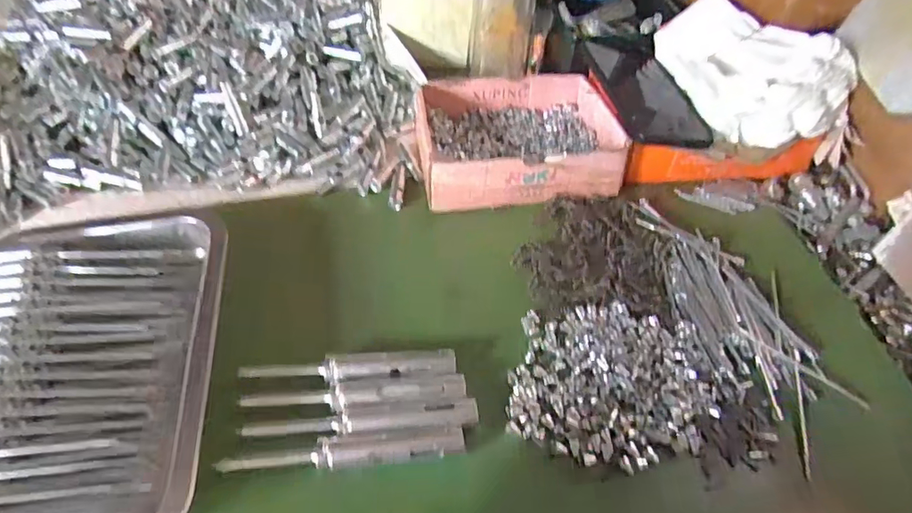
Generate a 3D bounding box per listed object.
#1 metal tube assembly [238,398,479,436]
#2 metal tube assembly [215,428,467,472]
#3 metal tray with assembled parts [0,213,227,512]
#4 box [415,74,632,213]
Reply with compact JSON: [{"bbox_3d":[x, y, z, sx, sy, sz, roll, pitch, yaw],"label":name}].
[{"bbox_3d":[-0.056,0.103,0.332,0.140,0.009,0.016,-4,49,-7],"label":"metal tube assembly"},{"bbox_3d":[-0.065,0.117,0.321,0.139,0.011,0.017,-3,49,-6],"label":"metal tube assembly"},{"bbox_3d":[-0.244,0.078,0.340,0.176,0.046,0.246,-5,49,-8],"label":"metal tray with assembled parts"},{"bbox_3d":[0.054,-0.118,0.505,0.175,0.048,0.151,-4,49,-7],"label":"box"}]

